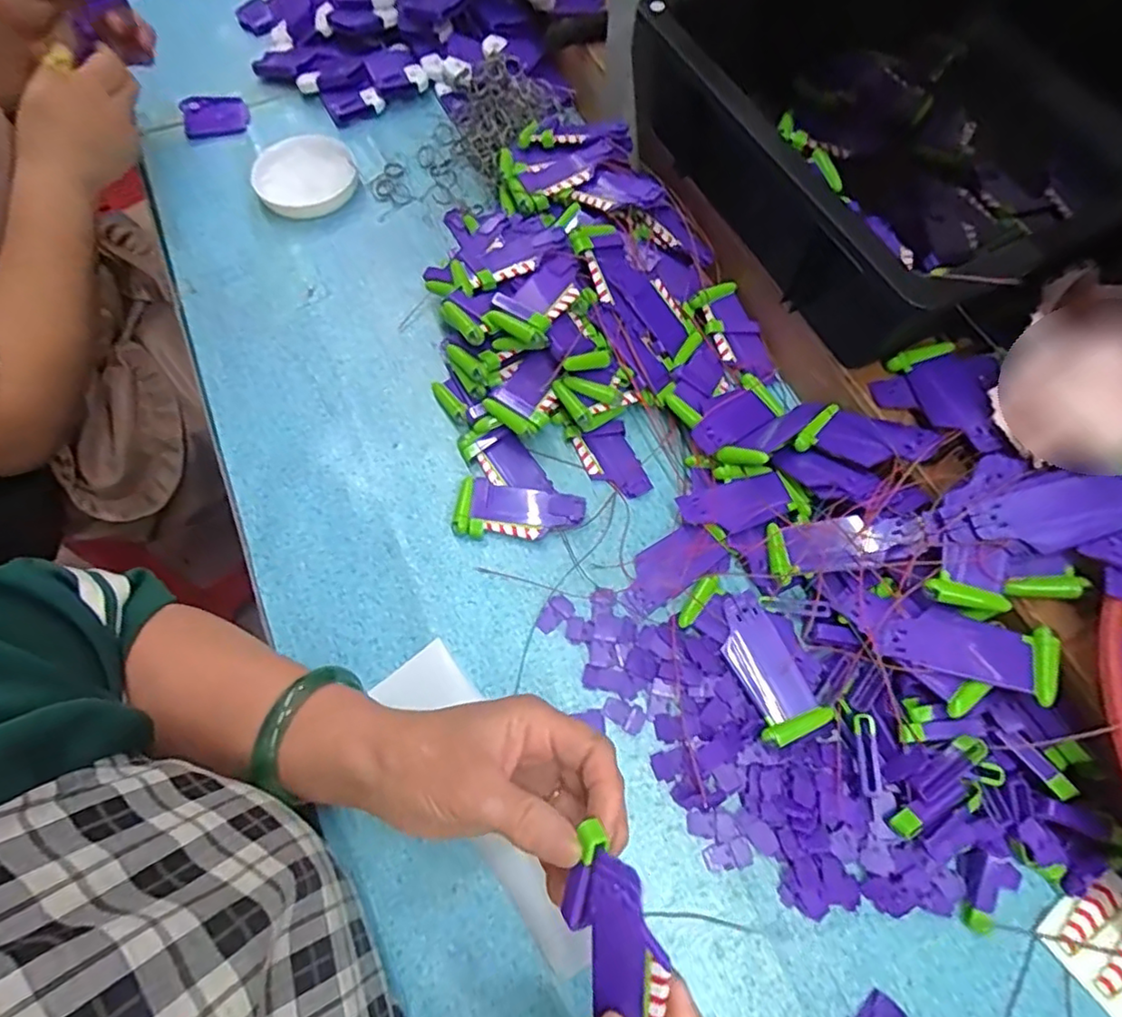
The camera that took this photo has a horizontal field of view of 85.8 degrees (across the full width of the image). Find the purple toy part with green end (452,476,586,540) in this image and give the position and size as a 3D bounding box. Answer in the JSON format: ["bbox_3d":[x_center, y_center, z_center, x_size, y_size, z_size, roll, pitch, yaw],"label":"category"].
[{"bbox_3d":[-0.030,0.004,0.426,0.088,0.013,0.042,11,68,5],"label":"purple toy part with green end"}]

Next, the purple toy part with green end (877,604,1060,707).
[{"bbox_3d":[0.231,0.079,0.345,0.085,0.007,0.039,10,66,22],"label":"purple toy part with green end"}]

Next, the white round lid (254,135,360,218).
[{"bbox_3d":[-0.236,-0.308,0.557,0.088,0.023,0.091,0,67,0],"label":"white round lid"}]

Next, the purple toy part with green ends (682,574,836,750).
[{"bbox_3d":[0.119,0.092,0.379,0.043,0.018,0.106,-29,70,-12],"label":"purple toy part with green ends"}]

